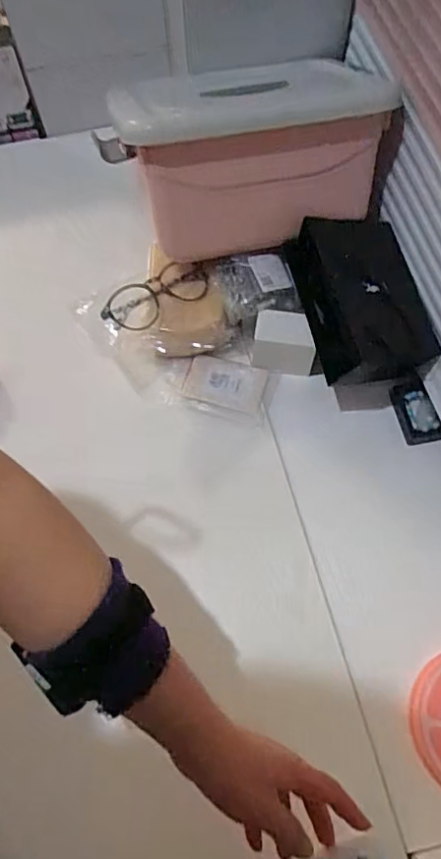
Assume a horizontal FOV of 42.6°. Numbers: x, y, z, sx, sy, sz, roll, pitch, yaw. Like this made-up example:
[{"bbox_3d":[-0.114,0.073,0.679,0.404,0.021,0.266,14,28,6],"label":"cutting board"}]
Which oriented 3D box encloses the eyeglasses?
[{"bbox_3d":[-0.073,-0.156,0.650,0.133,0.027,0.060,-35,69,-14],"label":"eyeglasses"}]

